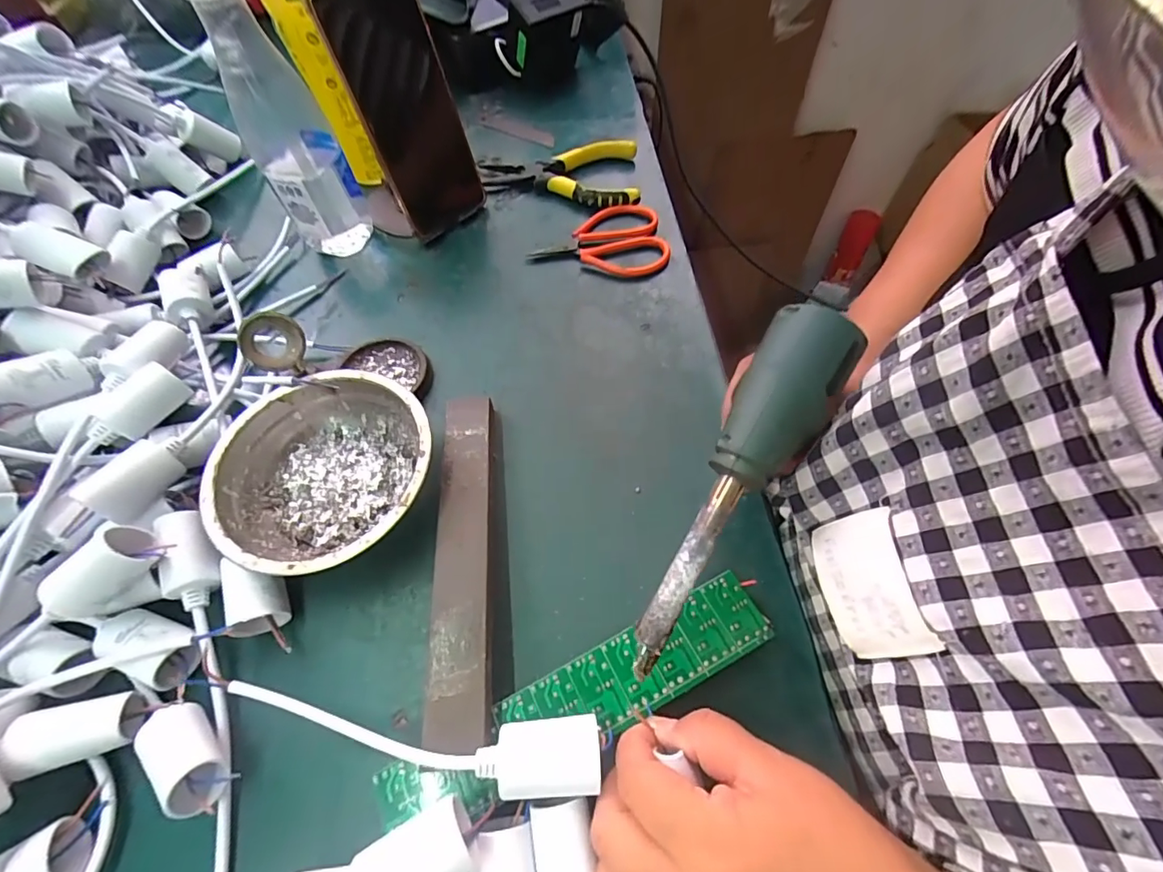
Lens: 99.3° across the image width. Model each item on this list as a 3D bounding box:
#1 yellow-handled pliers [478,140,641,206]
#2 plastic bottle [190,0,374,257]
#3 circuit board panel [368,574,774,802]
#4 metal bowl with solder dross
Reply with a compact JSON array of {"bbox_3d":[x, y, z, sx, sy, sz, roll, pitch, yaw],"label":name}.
[{"bbox_3d":[-0.021,-0.233,0.447,0.140,0.025,0.071,-1,61,1],"label":"yellow-handled pliers"},{"bbox_3d":[-0.220,-0.232,0.364,0.060,0.193,0.073,-29,64,-14],"label":"plastic bottle"},{"bbox_3d":[0.029,0.118,0.251,0.139,0.004,0.038,-25,59,-11],"label":"circuit board panel"},{"bbox_3d":[-0.152,0.024,0.303,0.124,0.040,0.122,0,61,1],"label":"metal bowl with solder dross"}]

